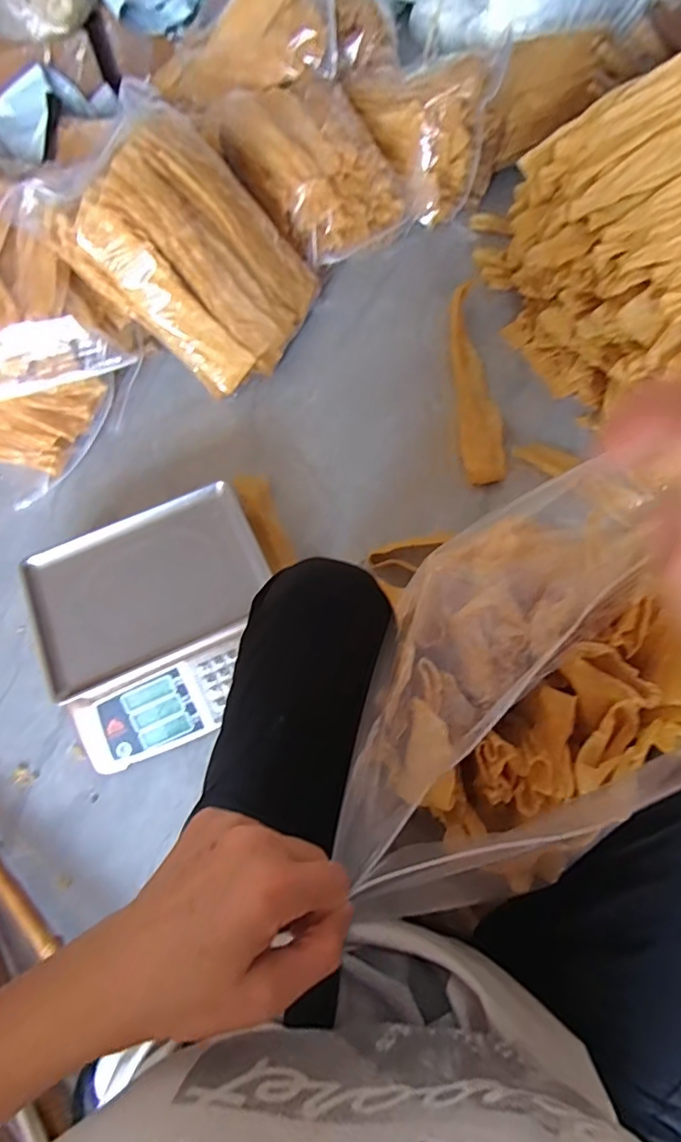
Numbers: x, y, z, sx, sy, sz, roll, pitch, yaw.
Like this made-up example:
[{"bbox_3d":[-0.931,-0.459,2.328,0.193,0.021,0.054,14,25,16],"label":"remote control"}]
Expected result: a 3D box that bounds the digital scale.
[{"bbox_3d":[-0.263,0.078,0.828,0.325,0.115,0.332,-21,67,-6],"label":"digital scale"}]

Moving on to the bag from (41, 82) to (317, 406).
[{"bbox_3d":[-0.250,-0.564,0.980,0.331,0.402,0.129,-53,39,-7],"label":"bag"}]

